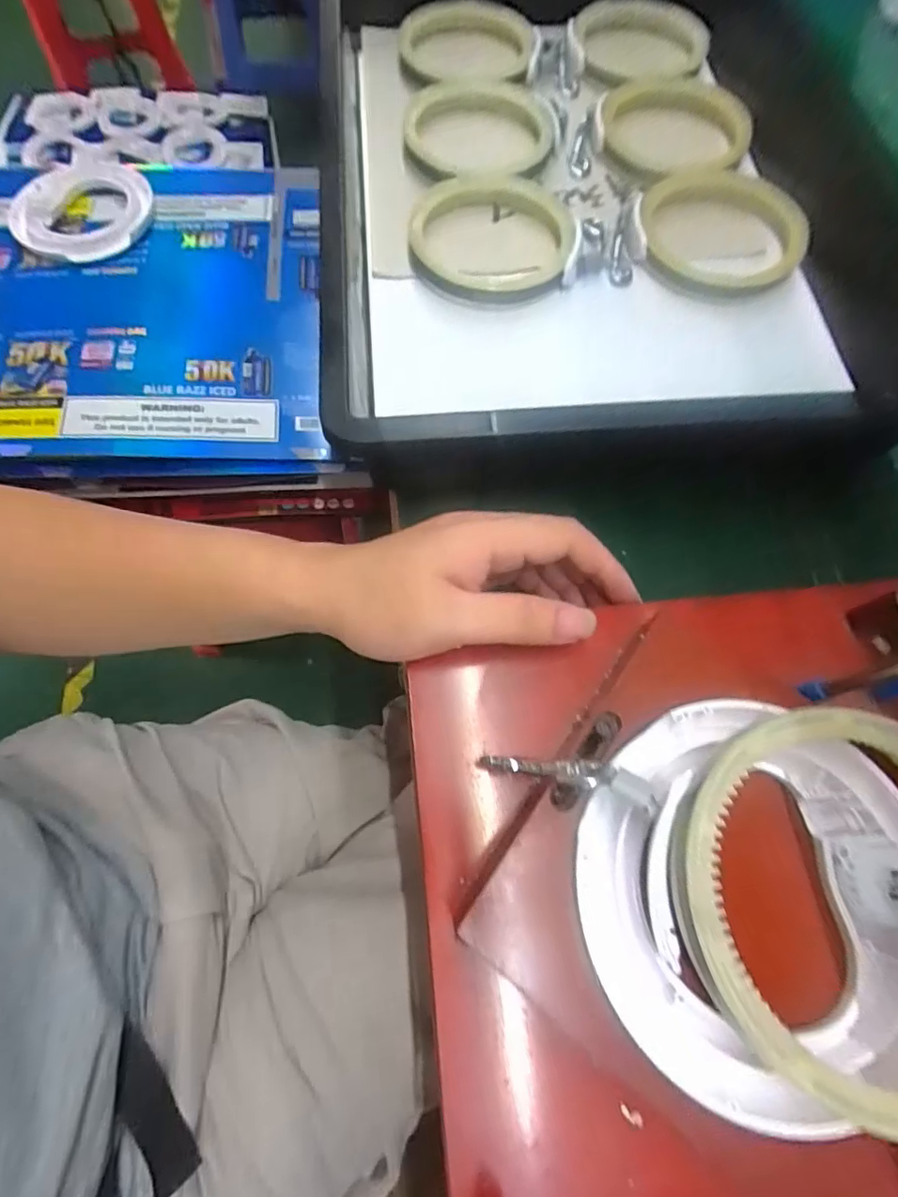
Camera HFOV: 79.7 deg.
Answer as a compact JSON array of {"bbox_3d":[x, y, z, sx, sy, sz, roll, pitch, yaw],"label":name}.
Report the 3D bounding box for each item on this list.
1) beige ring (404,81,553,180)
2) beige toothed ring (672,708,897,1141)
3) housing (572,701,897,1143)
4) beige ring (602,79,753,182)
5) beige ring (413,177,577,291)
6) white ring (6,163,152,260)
[{"bbox_3d":[0.025,-0.388,0.450,0.122,0.018,0.122,1,69,-2],"label":"beige ring"},{"bbox_3d":[0.136,0.101,0.181,0.119,0.010,0.121,1,69,-2],"label":"beige toothed ring"},{"bbox_3d":[0.114,0.106,0.192,0.134,0.026,0.128,1,69,-2],"label":"housing"},{"bbox_3d":[0.192,-0.404,0.456,0.122,0.017,0.131,1,69,-2],"label":"beige ring"},{"bbox_3d":[0.032,-0.282,0.410,0.119,0.021,0.113,1,69,-2],"label":"beige ring"},{"bbox_3d":[-0.369,-0.390,0.542,0.131,0.027,0.131,-30,73,-13],"label":"white ring"}]

